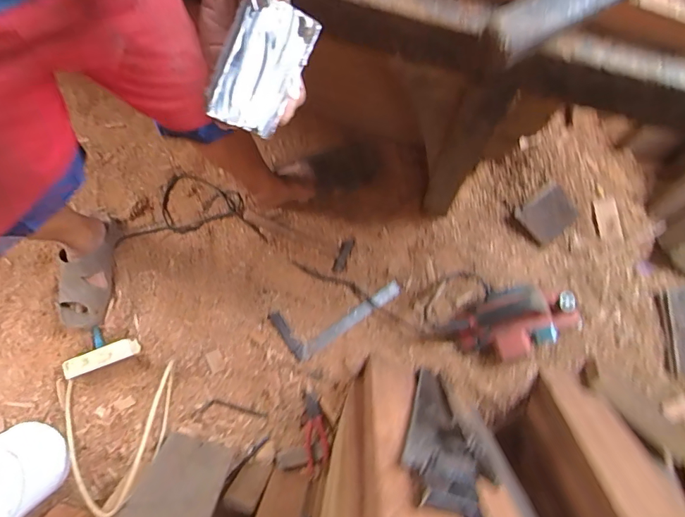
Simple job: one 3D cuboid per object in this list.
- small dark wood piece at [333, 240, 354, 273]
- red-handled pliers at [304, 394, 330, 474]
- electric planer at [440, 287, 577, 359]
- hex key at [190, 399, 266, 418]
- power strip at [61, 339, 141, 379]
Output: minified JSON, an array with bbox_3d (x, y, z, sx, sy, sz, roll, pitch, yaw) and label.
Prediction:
[{"bbox_3d":[0.002,-0.006,1.062,0.028,0.007,0.088,20,81,4],"label":"small dark wood piece"},{"bbox_3d":[-0.064,0.393,0.965,0.053,0.029,0.161,-8,80,-1],"label":"red-handled pliers"},{"bbox_3d":[0.373,0.138,0.927,0.282,0.125,0.141,-17,80,11],"label":"electric planer"},{"bbox_3d":[-0.258,0.353,0.979,0.165,0.017,0.042,10,80,-11],"label":"hex key"},{"bbox_3d":[-0.542,0.223,0.962,0.159,0.044,0.044,-21,80,-3],"label":"power strip"}]

